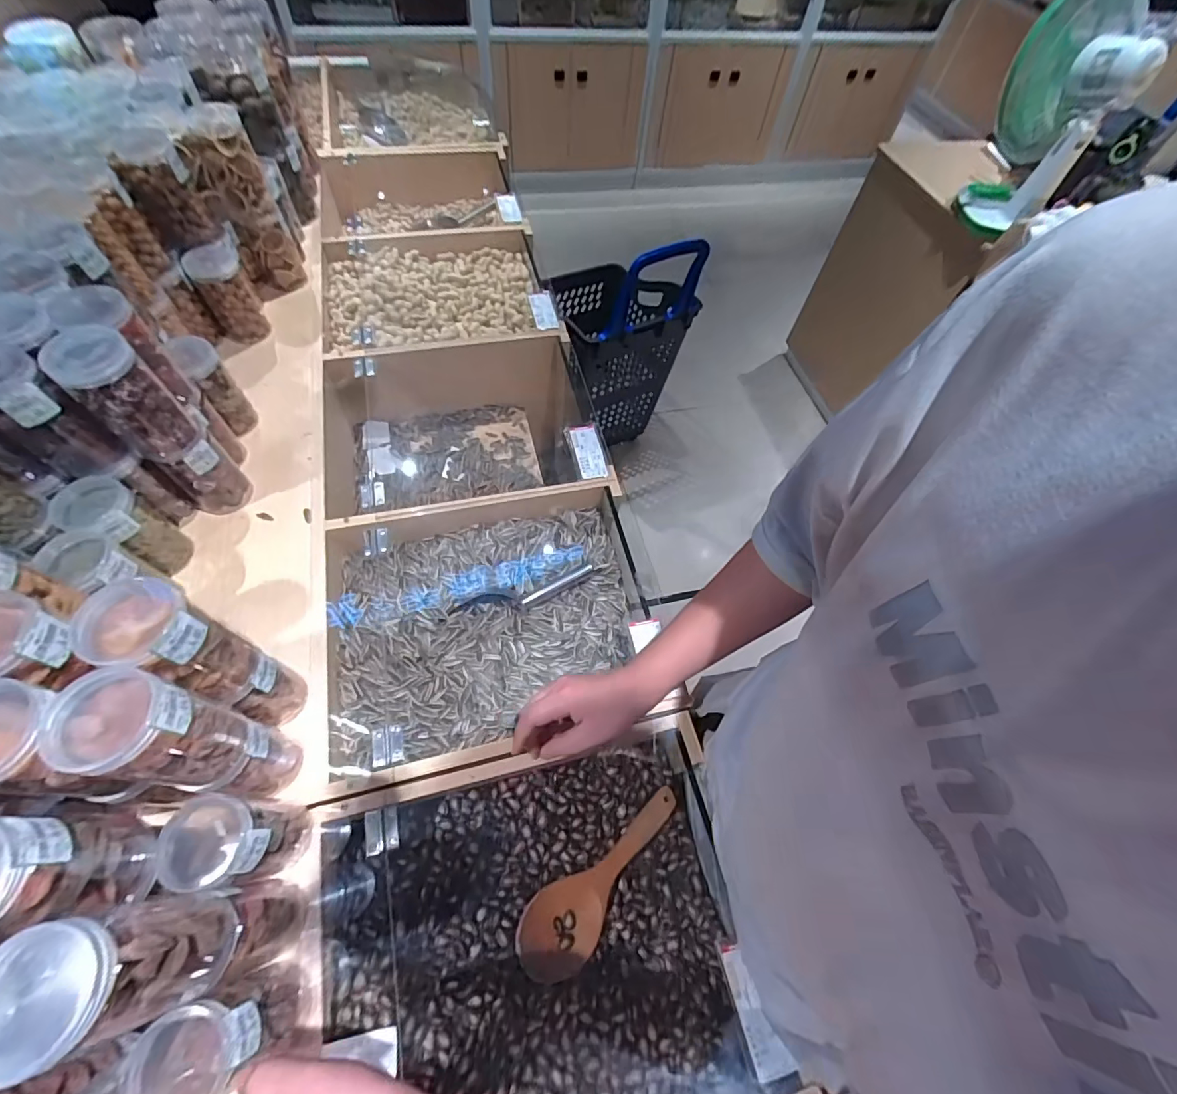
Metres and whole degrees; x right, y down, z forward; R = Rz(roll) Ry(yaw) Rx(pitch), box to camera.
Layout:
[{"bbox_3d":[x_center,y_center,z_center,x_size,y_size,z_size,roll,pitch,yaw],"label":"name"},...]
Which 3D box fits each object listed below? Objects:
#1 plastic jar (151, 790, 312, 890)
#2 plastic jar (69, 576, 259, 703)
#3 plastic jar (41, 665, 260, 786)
[{"bbox_3d":[-0.300,0.256,0.439,0.061,0.126,0.062,2,61,-3],"label":"plastic jar"},{"bbox_3d":[-0.323,0.078,0.399,0.066,0.135,0.060,2,61,-3],"label":"plastic jar"},{"bbox_3d":[-0.311,0.140,0.373,0.059,0.134,0.061,2,61,-3],"label":"plastic jar"}]

